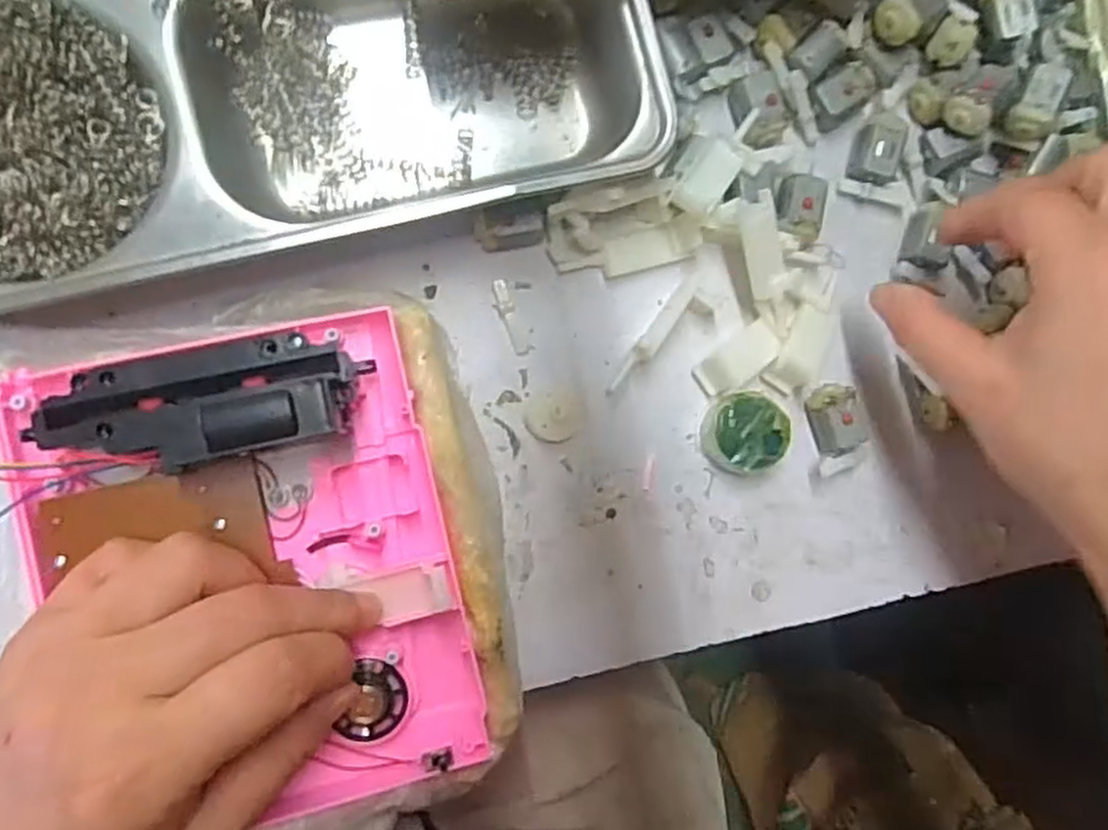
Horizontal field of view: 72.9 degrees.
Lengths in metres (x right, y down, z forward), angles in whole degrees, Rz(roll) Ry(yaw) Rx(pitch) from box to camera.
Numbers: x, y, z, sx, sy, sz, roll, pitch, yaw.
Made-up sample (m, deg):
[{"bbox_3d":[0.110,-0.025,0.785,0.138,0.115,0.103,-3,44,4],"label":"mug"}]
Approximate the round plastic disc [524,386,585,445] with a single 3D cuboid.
[{"bbox_3d":[0.000,0.000,0.308,0.023,0.008,0.022,0,88,-8],"label":"round plastic disc"}]

